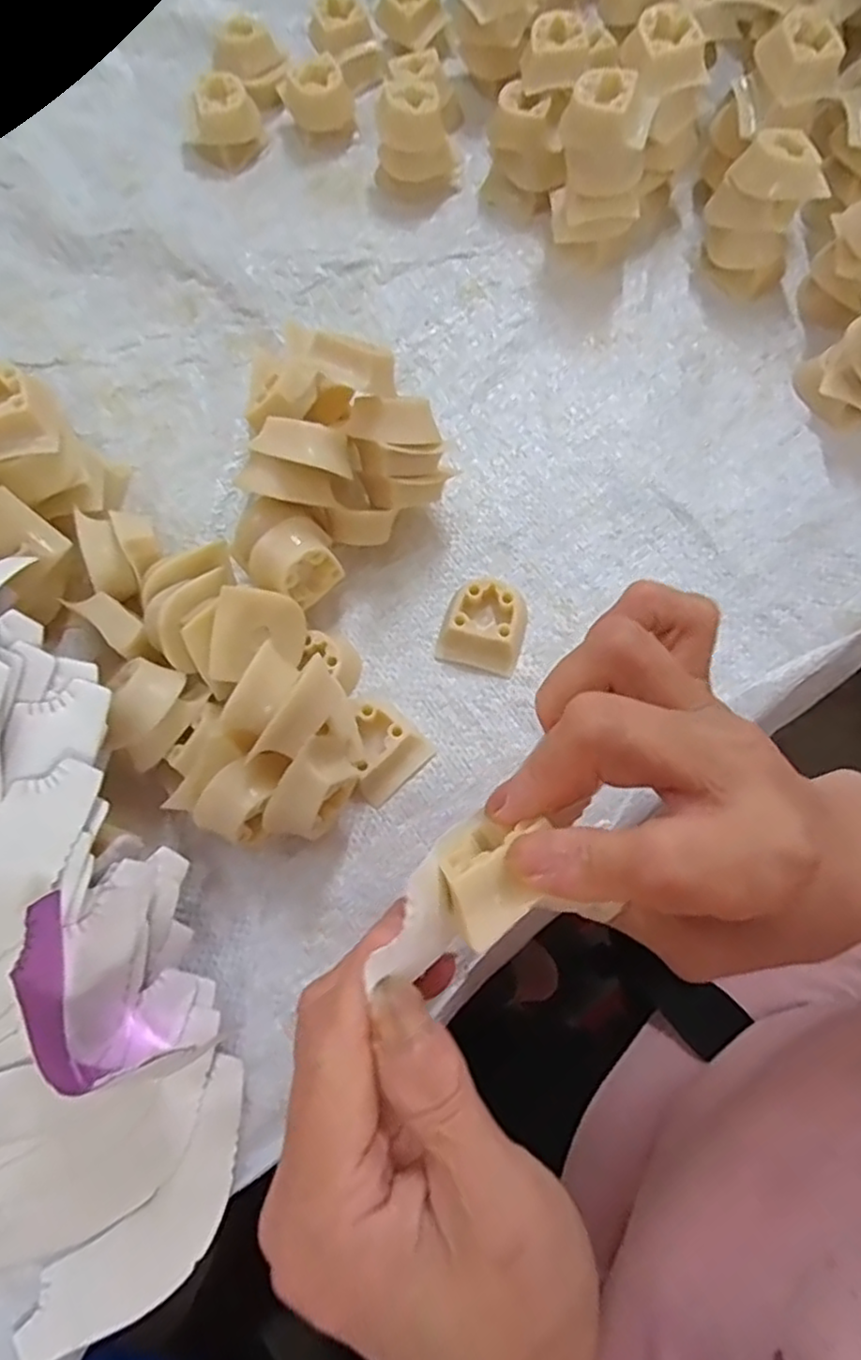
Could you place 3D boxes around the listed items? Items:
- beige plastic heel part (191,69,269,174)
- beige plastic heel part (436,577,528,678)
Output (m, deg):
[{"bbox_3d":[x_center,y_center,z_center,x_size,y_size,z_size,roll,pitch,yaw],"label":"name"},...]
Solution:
[{"bbox_3d":[-0.124,-0.342,0.417,0.035,0.026,0.039,16,72,5],"label":"beige plastic heel part"},{"bbox_3d":[0.026,-0.028,0.325,0.037,0.017,0.045,15,72,5],"label":"beige plastic heel part"}]

